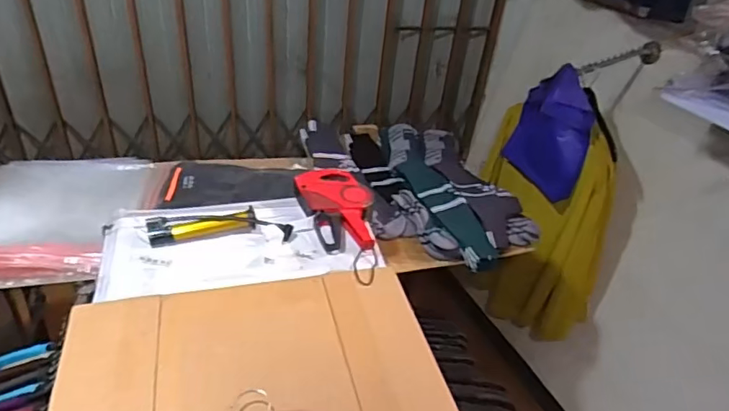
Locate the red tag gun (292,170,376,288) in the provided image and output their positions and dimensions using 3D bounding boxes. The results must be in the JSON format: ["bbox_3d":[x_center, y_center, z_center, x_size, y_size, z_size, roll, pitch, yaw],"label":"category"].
[{"bbox_3d":[-0.028,0.025,0.991,0.127,0.052,0.288,-12,38,-24],"label":"red tag gun"}]

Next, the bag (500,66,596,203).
[{"bbox_3d":[0.516,-0.207,1.471,0.091,0.316,0.246,-6,36,-16],"label":"bag"}]

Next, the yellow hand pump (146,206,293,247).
[{"bbox_3d":[-0.260,0.037,0.960,0.249,0.036,0.071,-3,36,-12],"label":"yellow hand pump"}]

